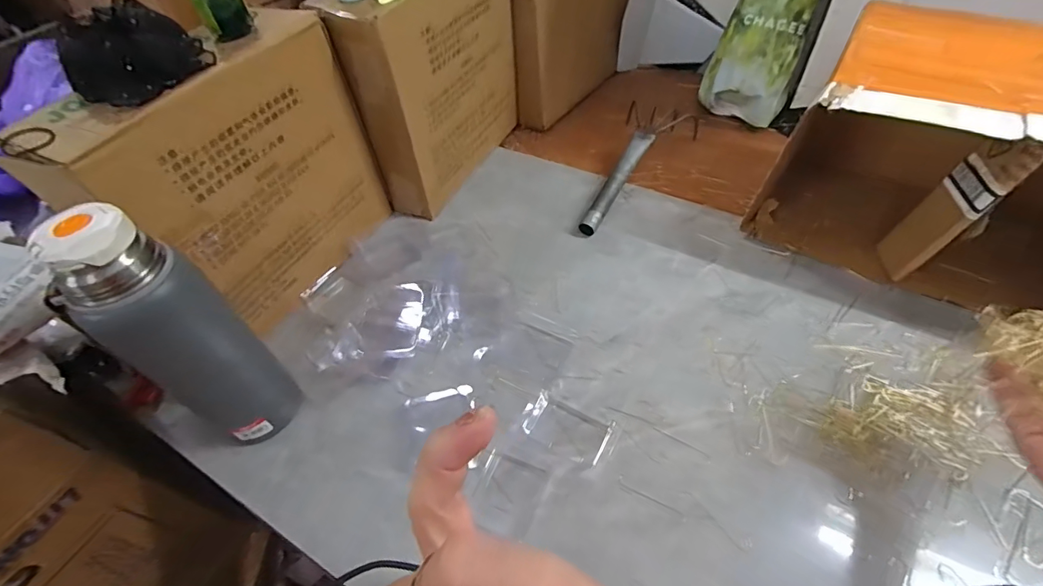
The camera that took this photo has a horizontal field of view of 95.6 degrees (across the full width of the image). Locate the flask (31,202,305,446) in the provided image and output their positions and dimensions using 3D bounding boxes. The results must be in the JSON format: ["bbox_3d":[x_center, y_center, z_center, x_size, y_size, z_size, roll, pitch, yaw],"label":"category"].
[{"bbox_3d":[-0.279,0.045,0.401,0.072,0.260,0.071,11,51,12],"label":"flask"}]

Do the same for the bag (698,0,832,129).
[{"bbox_3d":[0.397,-0.435,0.725,0.134,0.327,0.096,32,33,26],"label":"bag"}]

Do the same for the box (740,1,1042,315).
[{"bbox_3d":[0.503,-0.174,0.549,0.345,0.235,0.270,23,54,20],"label":"box"}]

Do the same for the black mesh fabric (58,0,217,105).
[{"bbox_3d":[-0.332,-0.208,0.402,0.099,0.056,0.076,-38,57,-24],"label":"black mesh fabric"}]

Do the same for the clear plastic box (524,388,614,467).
[{"bbox_3d":[0.046,0.133,0.466,0.078,0.016,0.049,23,54,20],"label":"clear plastic box"}]

